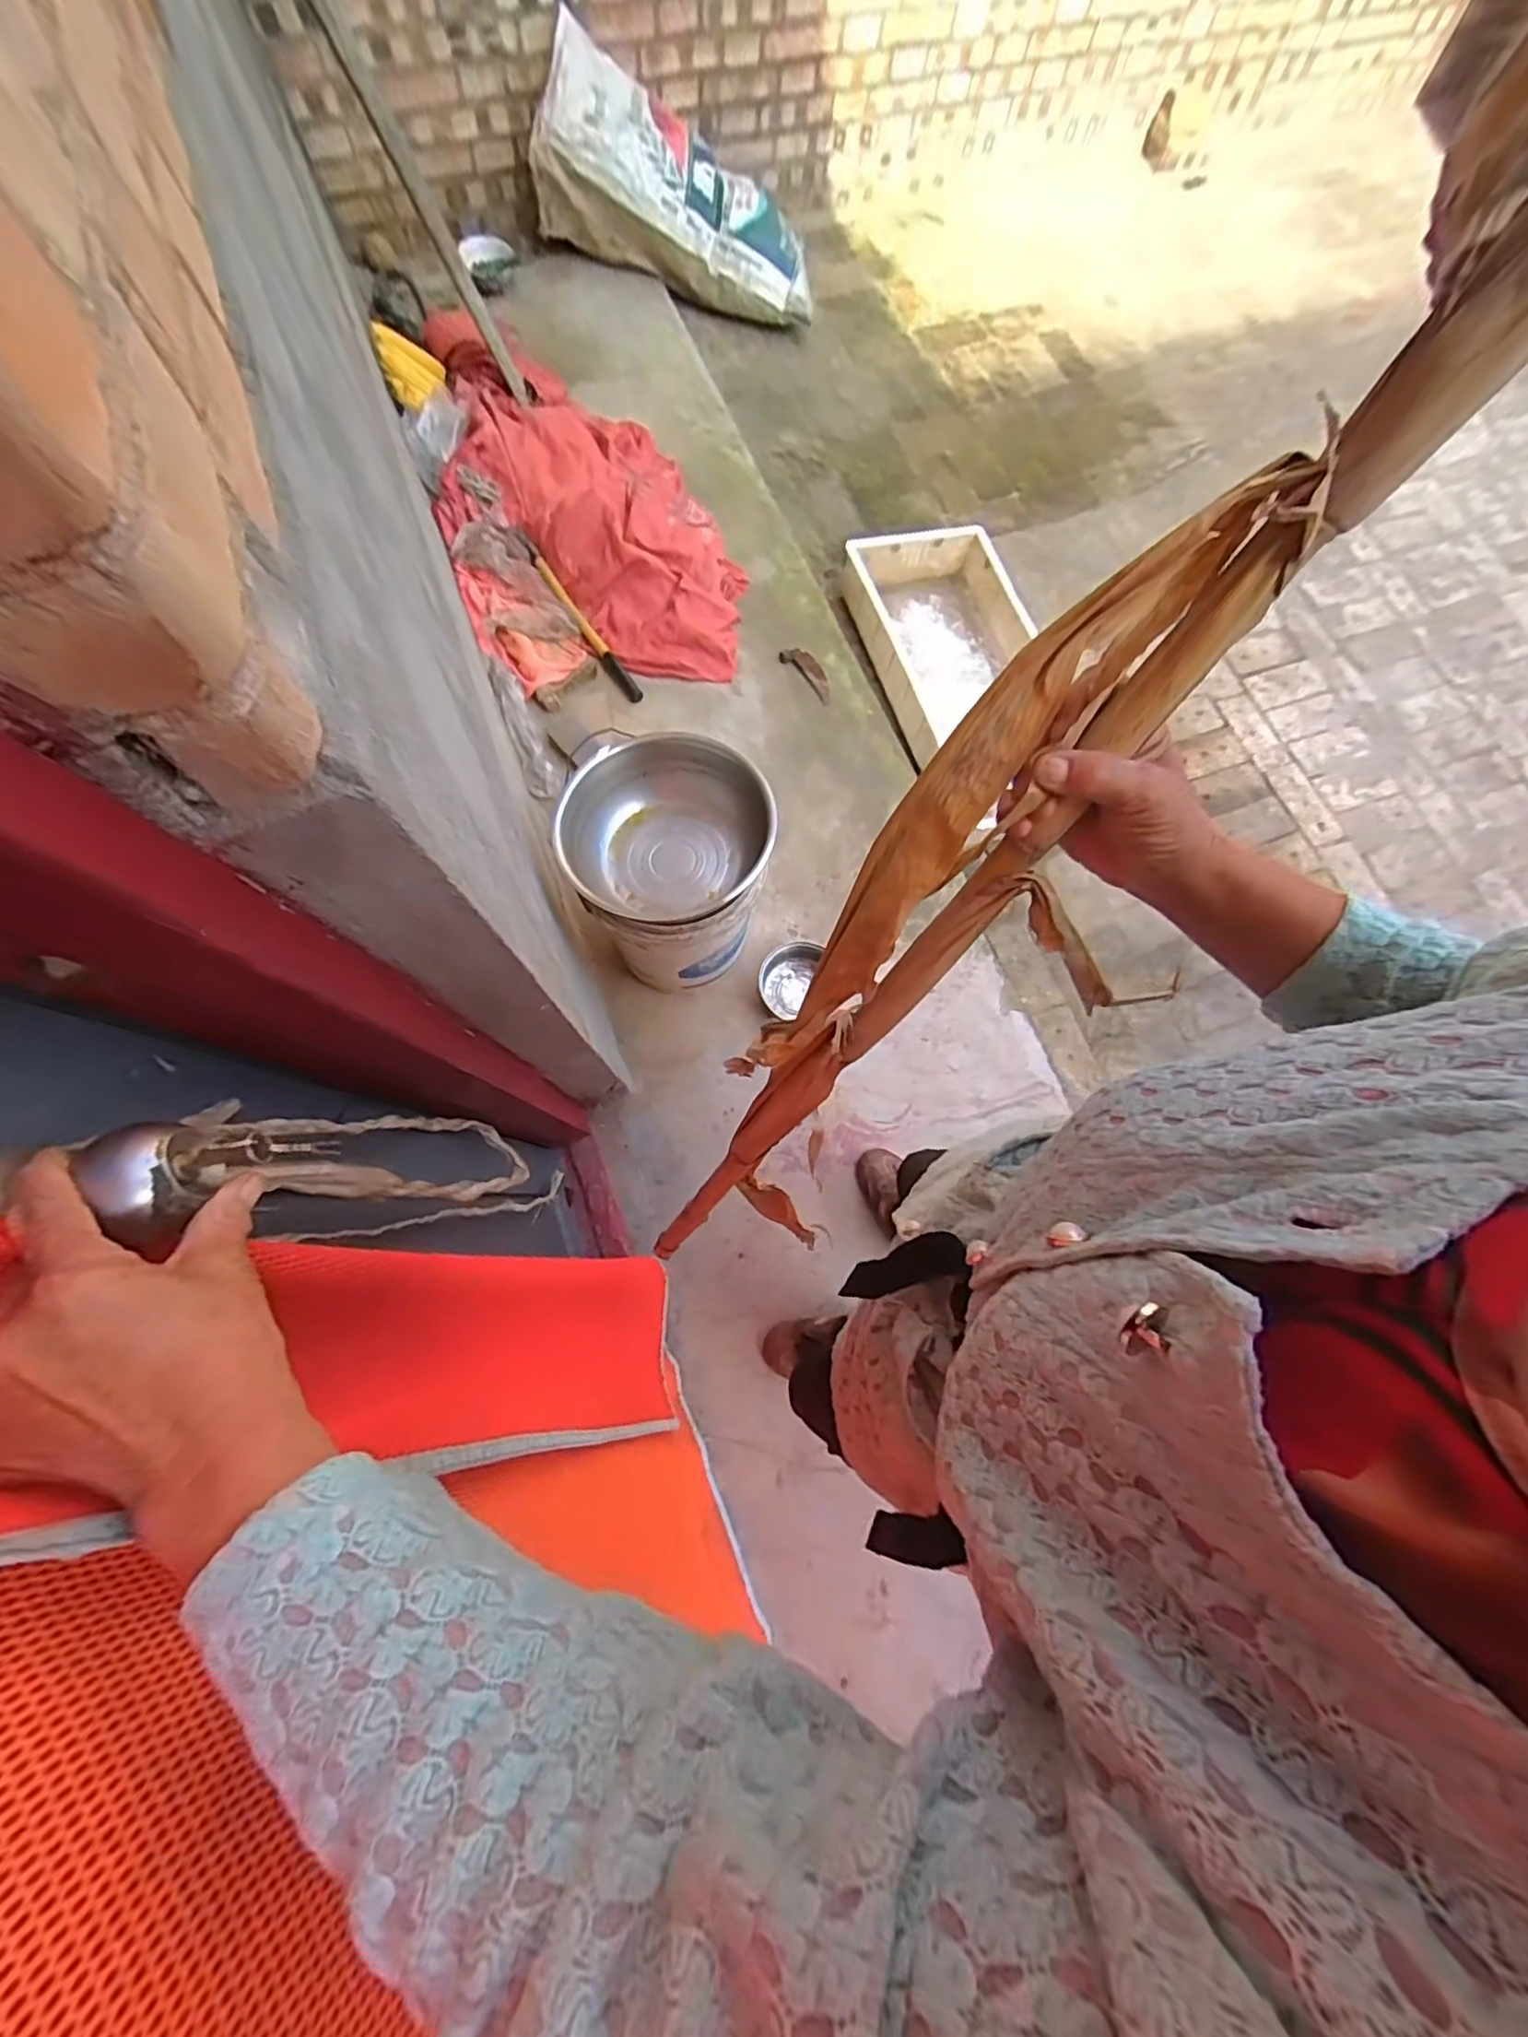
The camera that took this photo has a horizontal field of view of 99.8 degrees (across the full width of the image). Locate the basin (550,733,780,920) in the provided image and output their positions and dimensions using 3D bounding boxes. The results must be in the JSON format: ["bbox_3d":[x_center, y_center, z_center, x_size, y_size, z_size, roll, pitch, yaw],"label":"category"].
[{"bbox_3d":[-0.148,-0.280,0.993,0.308,0.118,0.288,13,74,4],"label":"basin"}]

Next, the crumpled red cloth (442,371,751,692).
[{"bbox_3d":[-0.418,-1.151,1.535,0.630,0.144,0.845,-19,75,-6],"label":"crumpled red cloth"}]

